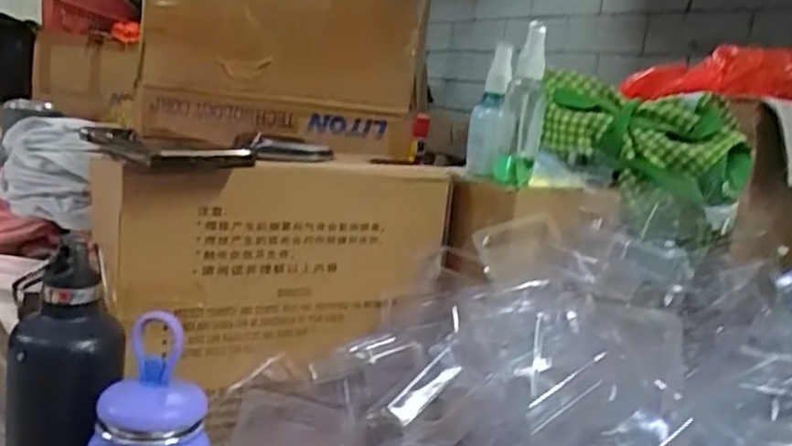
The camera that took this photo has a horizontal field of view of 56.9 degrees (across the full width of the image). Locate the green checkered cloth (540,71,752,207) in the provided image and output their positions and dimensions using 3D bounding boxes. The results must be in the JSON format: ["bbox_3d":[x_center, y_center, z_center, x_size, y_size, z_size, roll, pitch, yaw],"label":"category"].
[{"bbox_3d":[0.227,-0.082,0.691,0.197,0.091,0.099,15,13,37],"label":"green checkered cloth"}]

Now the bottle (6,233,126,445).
[{"bbox_3d":[-0.222,0.125,0.484,0.064,0.204,0.060,0,12,-34],"label":"bottle"}]

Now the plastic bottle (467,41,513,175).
[{"bbox_3d":[0.085,-0.099,0.652,0.034,0.110,0.034,8,10,5],"label":"plastic bottle"}]

